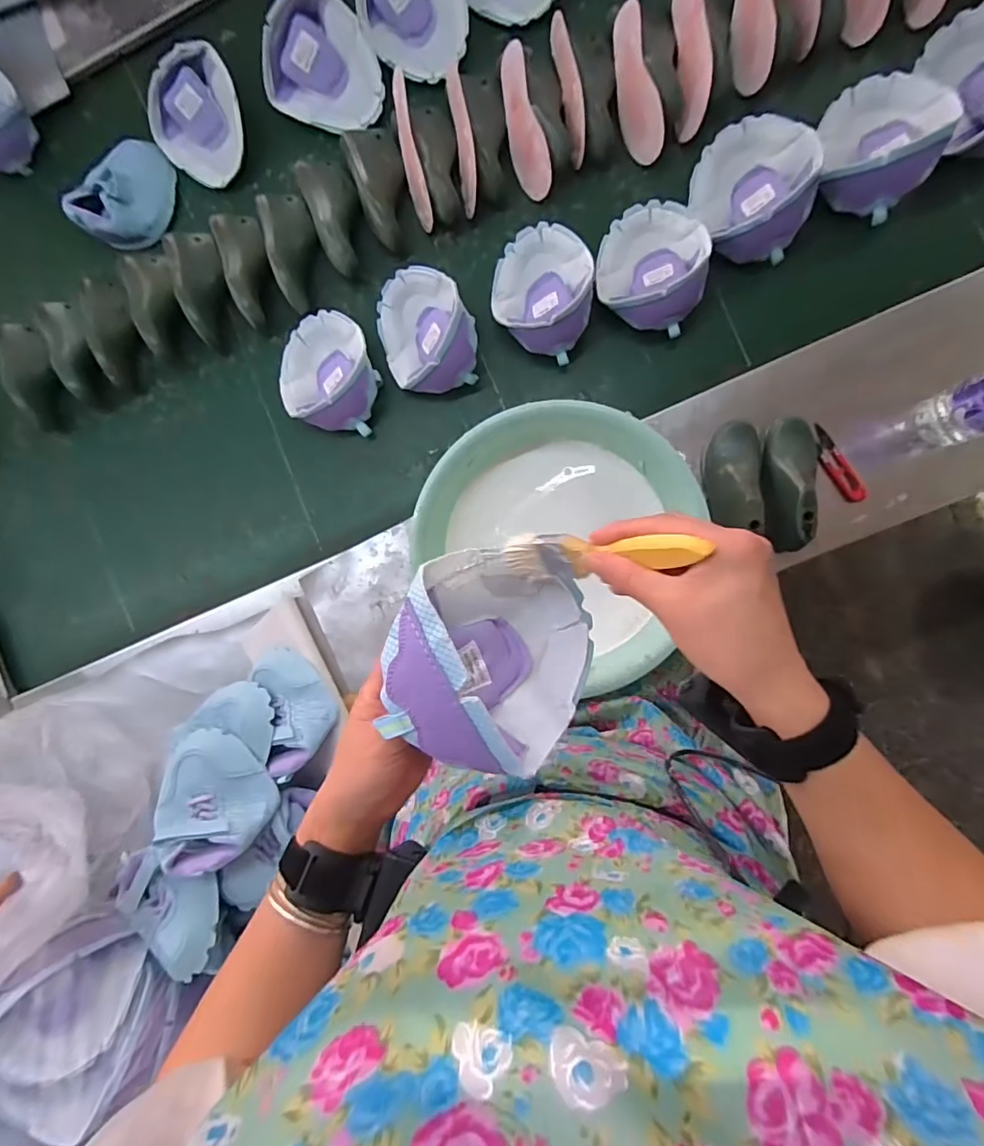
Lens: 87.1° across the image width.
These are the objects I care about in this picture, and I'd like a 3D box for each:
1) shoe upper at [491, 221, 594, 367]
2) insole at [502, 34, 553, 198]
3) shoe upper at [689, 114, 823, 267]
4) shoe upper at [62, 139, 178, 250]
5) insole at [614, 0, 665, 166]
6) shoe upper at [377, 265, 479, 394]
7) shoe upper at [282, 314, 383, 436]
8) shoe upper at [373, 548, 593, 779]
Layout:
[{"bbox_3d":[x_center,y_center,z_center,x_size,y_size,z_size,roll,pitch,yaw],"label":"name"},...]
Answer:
[{"bbox_3d":[0.061,-0.355,0.650,0.124,0.070,0.165,4,91,4],"label":"shoe upper"},{"bbox_3d":[0.040,-0.560,0.651,0.010,0.057,0.154,-28,106,-31],"label":"insole"},{"bbox_3d":[0.309,-0.463,0.617,0.120,0.071,0.165,-2,90,4],"label":"shoe upper"},{"bbox_3d":[-0.503,-0.524,0.718,0.099,0.068,0.147,38,93,3],"label":"shoe upper"},{"bbox_3d":[0.174,-0.592,0.634,0.013,0.058,0.163,-21,98,-32],"label":"insole"},{"bbox_3d":[-0.090,-0.311,0.664,0.116,0.078,0.166,-29,88,4],"label":"shoe upper"},{"bbox_3d":[-0.218,-0.269,0.683,0.137,0.069,0.151,8,91,4],"label":"shoe upper"},{"bbox_3d":[0.004,0.050,0.352,0.150,0.080,0.150,10,56,-15],"label":"shoe upper"}]

